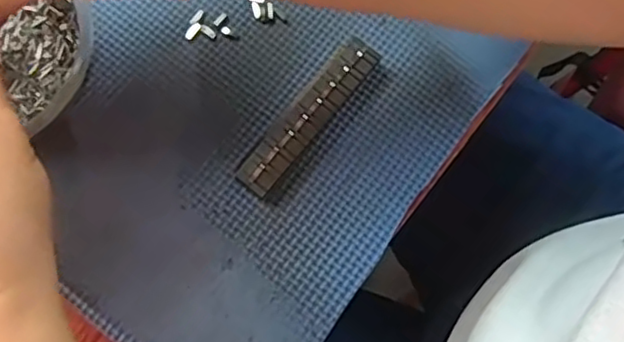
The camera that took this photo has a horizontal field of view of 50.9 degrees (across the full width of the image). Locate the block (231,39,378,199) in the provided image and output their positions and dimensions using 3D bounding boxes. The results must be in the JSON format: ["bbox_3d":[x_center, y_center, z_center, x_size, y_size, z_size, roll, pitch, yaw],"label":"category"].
[{"bbox_3d":[-0.001,-0.028,0.343,0.020,0.012,0.096,39,77,8],"label":"block"}]

